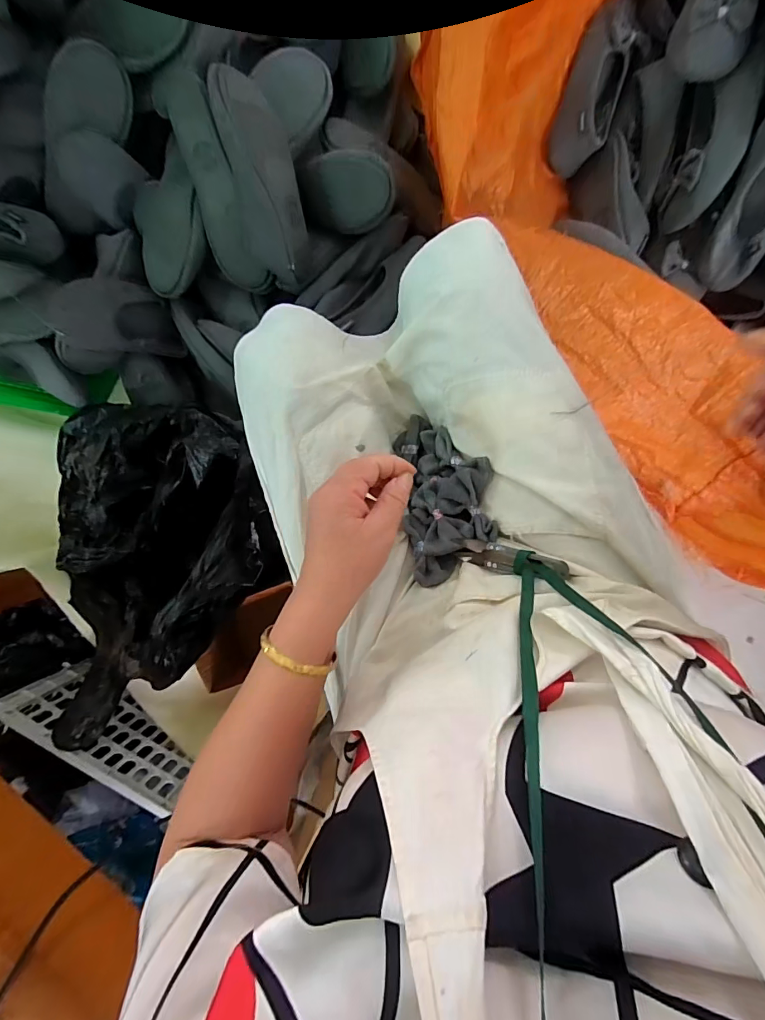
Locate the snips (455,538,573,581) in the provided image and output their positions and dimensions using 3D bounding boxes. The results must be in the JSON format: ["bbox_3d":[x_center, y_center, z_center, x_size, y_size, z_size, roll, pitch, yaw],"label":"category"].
[{"bbox_3d":[0.114,0.044,0.388,0.093,0.007,0.025,7,94,27],"label":"snips"}]

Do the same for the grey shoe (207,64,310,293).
[{"bbox_3d":[-0.159,-0.437,0.598,0.078,0.073,0.244,-7,126,9],"label":"grey shoe"}]

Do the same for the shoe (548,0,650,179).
[{"bbox_3d":[0.328,-0.651,0.676,0.093,0.063,0.230,25,96,7],"label":"shoe"}]

